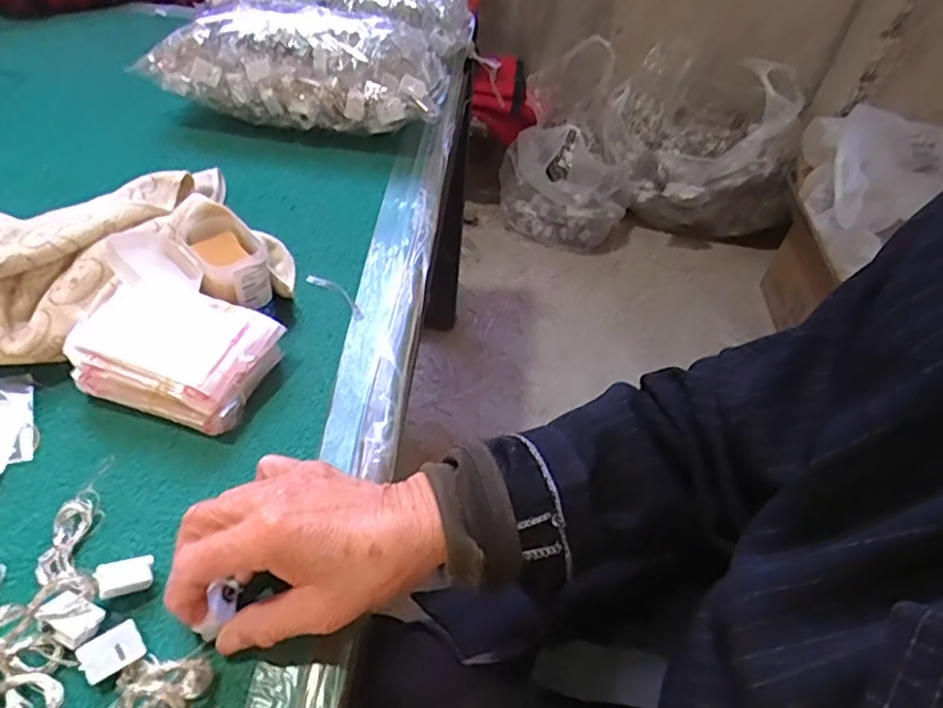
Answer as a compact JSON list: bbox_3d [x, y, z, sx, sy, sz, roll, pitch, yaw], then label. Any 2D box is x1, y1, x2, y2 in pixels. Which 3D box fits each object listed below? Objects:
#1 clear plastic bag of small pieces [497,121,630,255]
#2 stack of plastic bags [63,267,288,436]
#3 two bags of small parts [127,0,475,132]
[{"bbox_3d":[0.209,-0.387,1.398,0.302,0.261,0.136,13,49,5],"label":"clear plastic bag of small pieces"},{"bbox_3d":[-0.202,-0.001,0.421,0.122,0.052,0.081,14,49,7],"label":"stack of plastic bags"},{"bbox_3d":[-0.164,-0.358,0.700,0.289,0.107,0.274,10,49,3],"label":"two bags of small parts"}]

